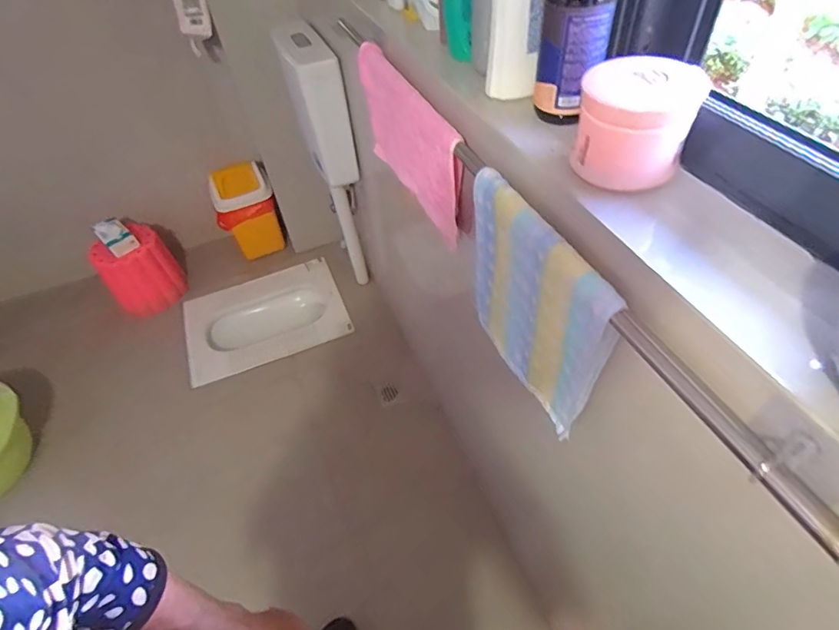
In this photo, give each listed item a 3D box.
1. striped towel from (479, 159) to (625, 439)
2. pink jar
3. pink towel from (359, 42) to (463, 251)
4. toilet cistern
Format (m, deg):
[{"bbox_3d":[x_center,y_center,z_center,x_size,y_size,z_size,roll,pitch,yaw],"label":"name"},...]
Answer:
[{"bbox_3d":[0.130,-0.014,0.563,0.039,0.227,0.249,-21,51,-13],"label":"striped towel"},{"bbox_3d":[0.200,-0.180,0.446,0.100,0.085,0.090,19,54,19],"label":"pink jar"},{"bbox_3d":[-0.014,-0.282,0.777,0.061,0.181,0.378,-16,51,-9],"label":"pink towel"},{"bbox_3d":[-0.286,-0.582,1.335,0.122,0.327,0.306,-17,51,-10],"label":"toilet cistern"}]

